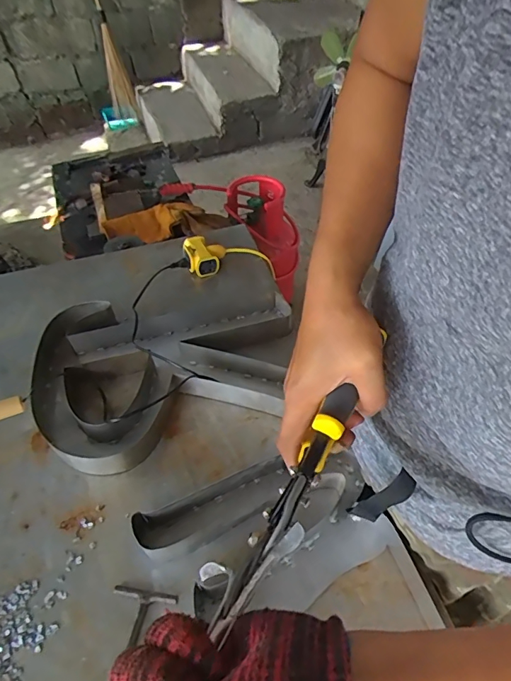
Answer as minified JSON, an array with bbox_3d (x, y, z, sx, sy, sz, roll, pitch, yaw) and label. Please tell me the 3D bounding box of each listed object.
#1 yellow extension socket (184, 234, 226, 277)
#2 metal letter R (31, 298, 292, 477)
[{"bbox_3d":[-0.105,-0.181,0.946,0.080,0.049,0.077,-2,50,2],"label":"yellow extension socket"},{"bbox_3d":[-0.160,0.045,0.753,0.443,0.055,0.341,-6,50,-2],"label":"metal letter R"}]

